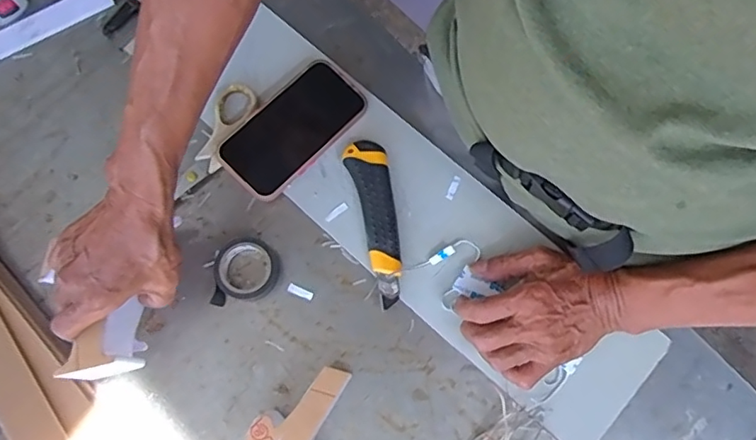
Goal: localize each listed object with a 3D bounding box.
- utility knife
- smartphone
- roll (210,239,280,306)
[{"bbox_3d":[-0.001,0.002,0.532,0.038,0.022,0.159,-11,77,-2],"label":"utility knife"},{"bbox_3d":[-0.085,-0.092,0.549,0.079,0.009,0.149,43,77,3],"label":"smartphone"},{"bbox_3d":[-0.126,0.048,0.518,0.063,0.016,0.058,0,77,1],"label":"roll"}]

